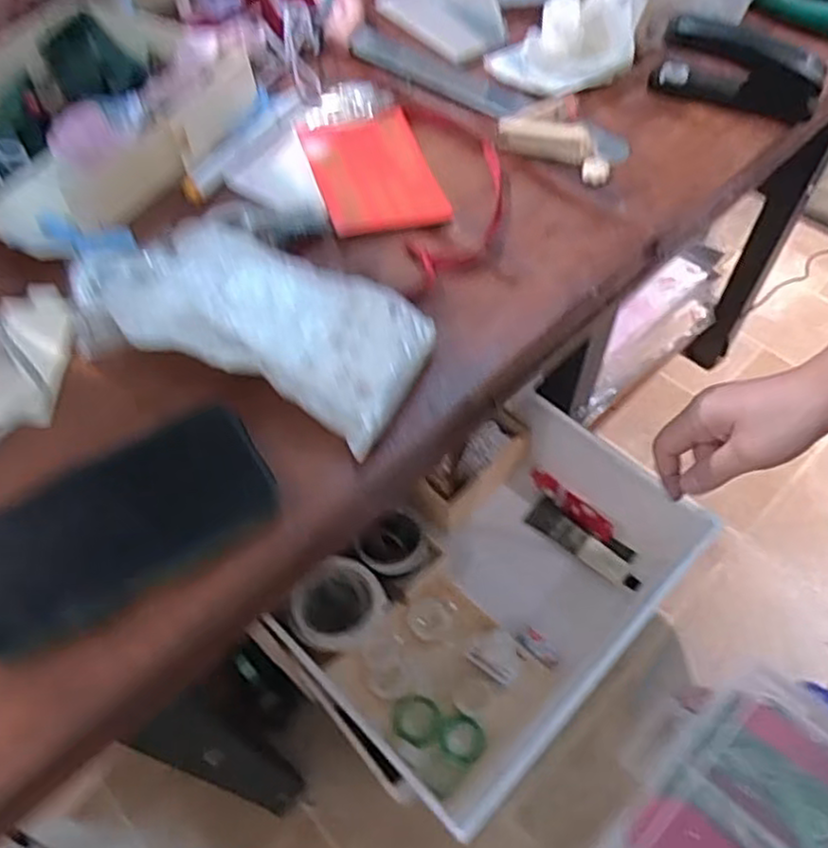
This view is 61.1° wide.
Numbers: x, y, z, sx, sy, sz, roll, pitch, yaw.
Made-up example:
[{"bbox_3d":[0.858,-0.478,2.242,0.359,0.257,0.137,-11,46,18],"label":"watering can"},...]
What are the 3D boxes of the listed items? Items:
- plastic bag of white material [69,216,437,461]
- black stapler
[{"bbox_3d":[-0.091,-0.069,0.386,0.193,0.041,0.096,21,60,14],"label":"plastic bag of white material"},{"bbox_3d":[0.236,-0.259,0.514,0.113,0.048,0.028,20,60,14],"label":"black stapler"}]

